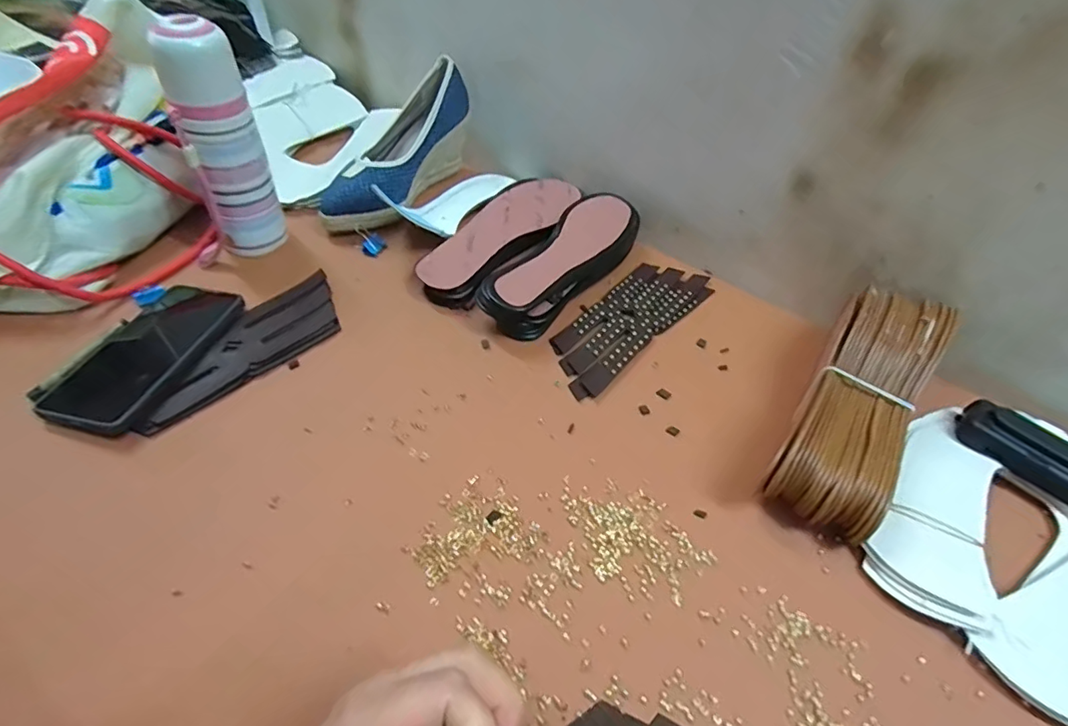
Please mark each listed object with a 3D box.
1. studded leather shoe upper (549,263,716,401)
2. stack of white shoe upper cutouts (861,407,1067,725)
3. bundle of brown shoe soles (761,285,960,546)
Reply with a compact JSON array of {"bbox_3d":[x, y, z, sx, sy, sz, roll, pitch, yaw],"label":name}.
[{"bbox_3d":[0.099,-0.046,0.541,0.076,0.008,0.220,37,54,24],"label":"studded leather shoe upper"},{"bbox_3d":[0.371,0.130,0.406,0.231,0.024,0.173,-32,58,-30],"label":"stack of white shoe upper cutouts"},{"bbox_3d":[0.268,0.034,0.438,0.077,0.084,0.225,30,52,20],"label":"bundle of brown shoe soles"}]

